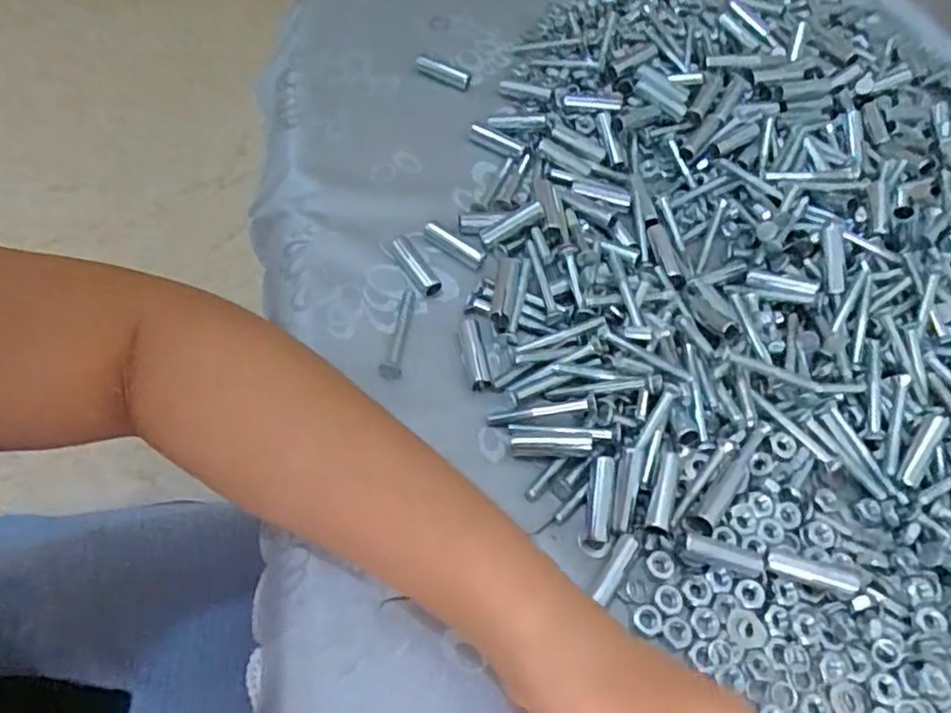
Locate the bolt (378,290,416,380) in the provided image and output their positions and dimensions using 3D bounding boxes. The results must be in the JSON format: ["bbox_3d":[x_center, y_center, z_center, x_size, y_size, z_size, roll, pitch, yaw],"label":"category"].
[{"bbox_3d":[-0.039,-0.013,0.361,0.010,0.011,0.056,13,58,-2],"label":"bolt"}]

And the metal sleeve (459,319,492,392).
[{"bbox_3d":[0.000,-0.002,0.360,0.011,0.007,0.042,-5,60,-13],"label":"metal sleeve"}]

